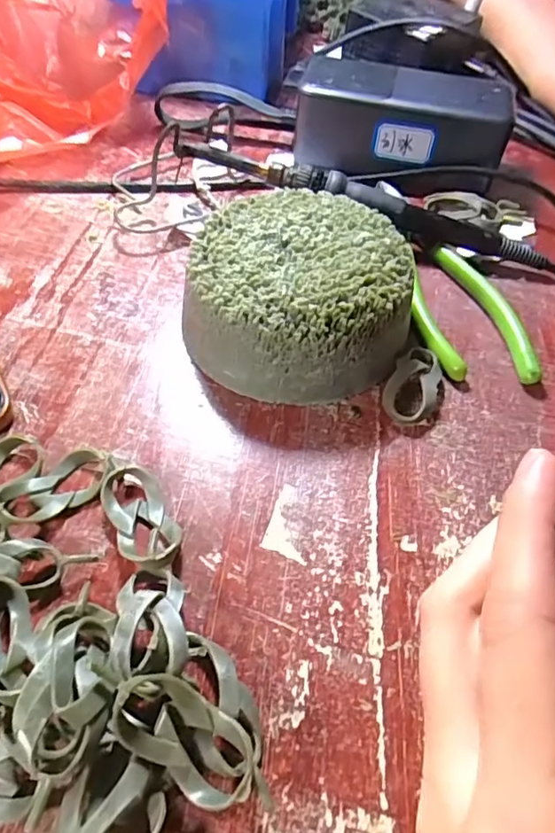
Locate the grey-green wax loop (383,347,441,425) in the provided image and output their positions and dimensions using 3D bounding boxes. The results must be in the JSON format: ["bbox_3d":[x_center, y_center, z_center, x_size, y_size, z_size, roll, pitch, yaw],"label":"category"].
[{"bbox_3d":[0.063,-0.015,0.254,0.023,0.011,0.045,18,55,9],"label":"grey-green wax loop"}]

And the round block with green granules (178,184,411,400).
[{"bbox_3d":[0.009,-0.058,0.260,0.099,0.047,0.096,2,54,-2],"label":"round block with green granules"}]

